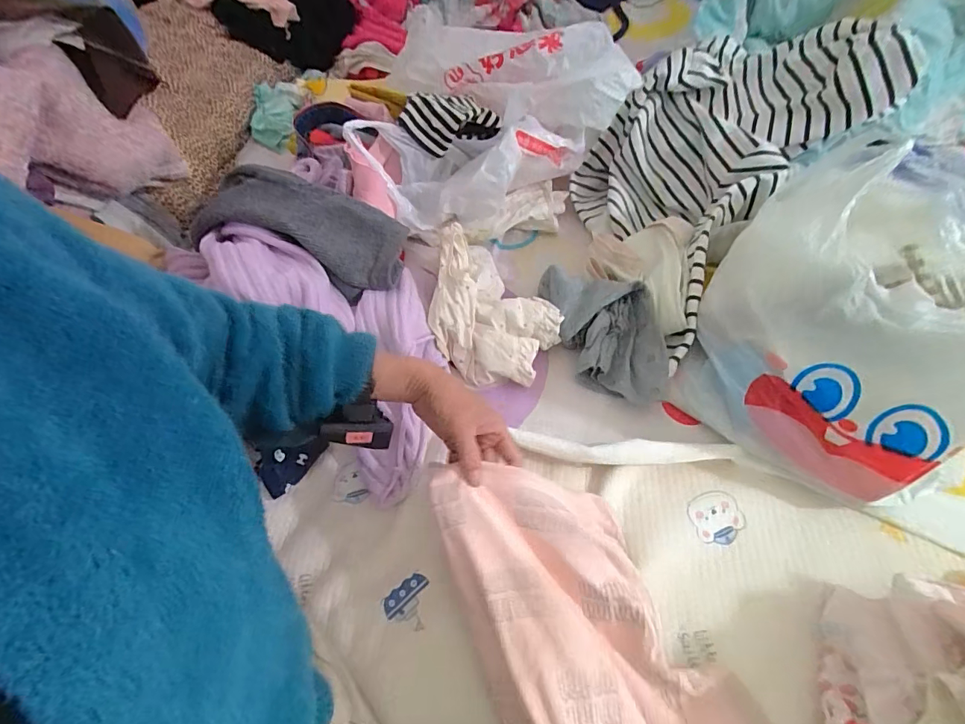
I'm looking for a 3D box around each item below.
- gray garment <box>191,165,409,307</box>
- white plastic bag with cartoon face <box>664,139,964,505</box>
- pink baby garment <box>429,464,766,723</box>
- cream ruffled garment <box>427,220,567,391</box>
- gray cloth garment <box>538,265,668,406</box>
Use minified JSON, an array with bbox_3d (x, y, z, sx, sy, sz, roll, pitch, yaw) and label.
[{"bbox_3d":[-0.231,-0.174,0.580,0.269,0.078,0.103,20,58,-3],"label":"gray garment"},{"bbox_3d":[0.360,-0.047,0.477,0.219,0.233,0.270,24,61,19],"label":"white plastic bag with cartoon face"},{"bbox_3d":[0.083,0.235,0.376,0.179,0.082,0.349,-34,75,-17],"label":"pink baby garment"},{"bbox_3d":[0.023,-0.093,0.615,0.175,0.078,0.250,1,56,6],"label":"cream ruffled garment"},{"bbox_3d":[0.160,-0.044,0.586,0.112,0.073,0.217,-13,56,-4],"label":"gray cloth garment"}]

